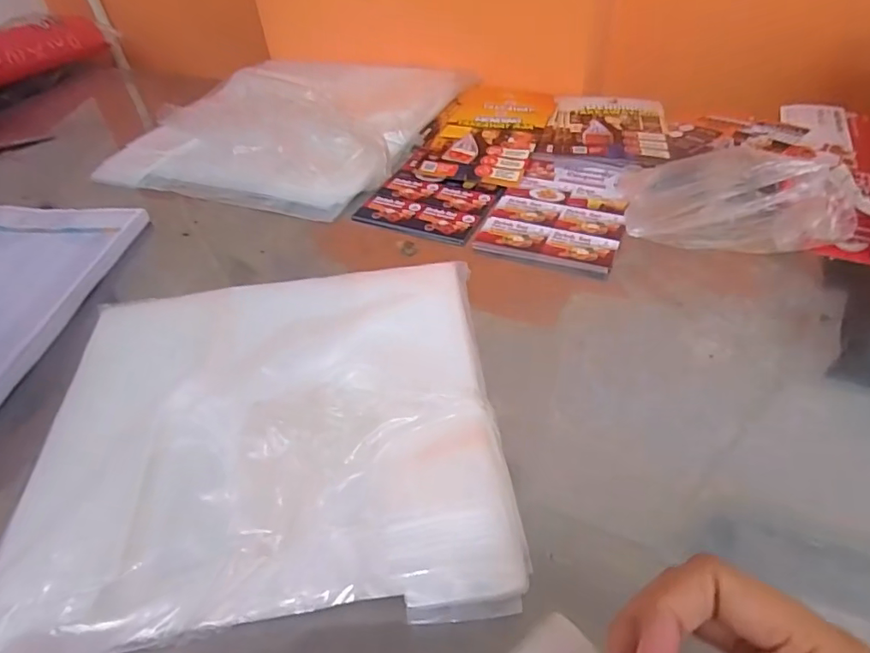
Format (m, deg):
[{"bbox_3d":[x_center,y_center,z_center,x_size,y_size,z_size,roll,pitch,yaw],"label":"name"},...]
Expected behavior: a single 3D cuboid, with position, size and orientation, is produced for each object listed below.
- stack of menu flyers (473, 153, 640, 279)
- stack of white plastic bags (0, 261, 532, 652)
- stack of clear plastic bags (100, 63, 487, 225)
[{"bbox_3d":[0.111,-0.105,0.470,0.108,0.008,0.159,14,48,19],"label":"stack of menu flyers"},{"bbox_3d":[-0.090,0.056,0.302,0.245,0.039,0.217,-7,45,-1],"label":"stack of white plastic bags"},{"bbox_3d":[-0.166,-0.244,0.604,0.326,0.051,0.302,13,48,18],"label":"stack of clear plastic bags"}]

